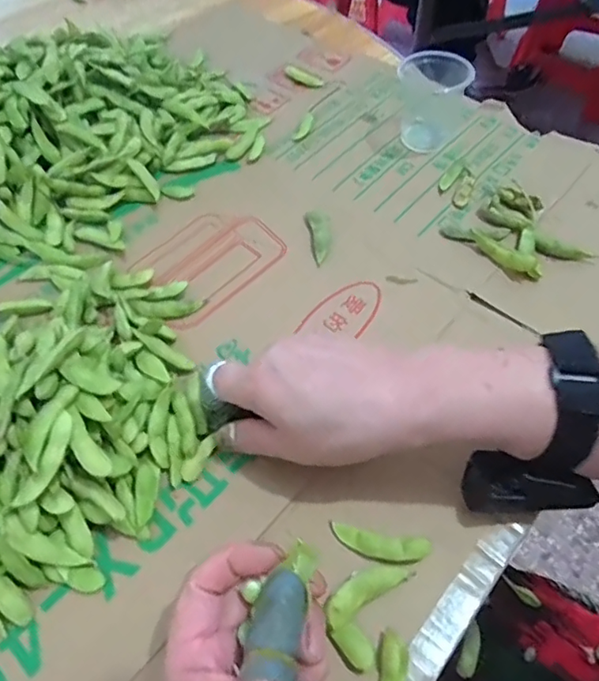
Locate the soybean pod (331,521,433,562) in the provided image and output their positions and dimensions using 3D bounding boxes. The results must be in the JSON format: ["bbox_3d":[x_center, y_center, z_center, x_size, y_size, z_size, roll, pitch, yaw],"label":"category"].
[{"bbox_3d":[0.044,0.115,0.311,0.055,0.013,0.015,12,55,8],"label":"soybean pod"}]

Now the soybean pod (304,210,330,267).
[{"bbox_3d":[0.016,-0.089,0.457,0.018,0.011,0.055,-4,55,-3],"label":"soybean pod"}]

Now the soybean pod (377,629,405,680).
[{"bbox_3d":[0.044,0.171,0.274,0.013,0.010,0.047,10,71,7],"label":"soybean pod"}]

